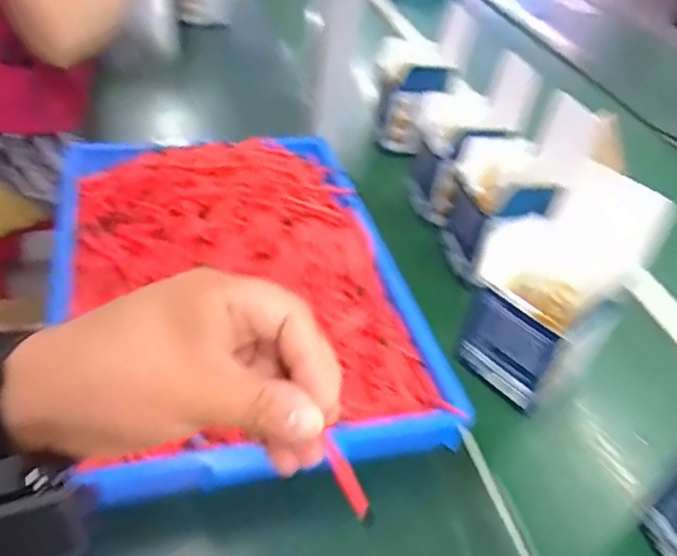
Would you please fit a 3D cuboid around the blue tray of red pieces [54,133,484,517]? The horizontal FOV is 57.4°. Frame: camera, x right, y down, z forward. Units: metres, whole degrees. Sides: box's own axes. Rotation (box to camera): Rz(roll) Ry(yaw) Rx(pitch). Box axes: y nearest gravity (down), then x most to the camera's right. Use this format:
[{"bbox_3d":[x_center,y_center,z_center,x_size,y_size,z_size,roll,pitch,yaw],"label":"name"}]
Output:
[{"bbox_3d":[-0.095,-0.011,0.554,0.299,0.083,0.409,-6,39,-17],"label":"blue tray of red pieces"}]

